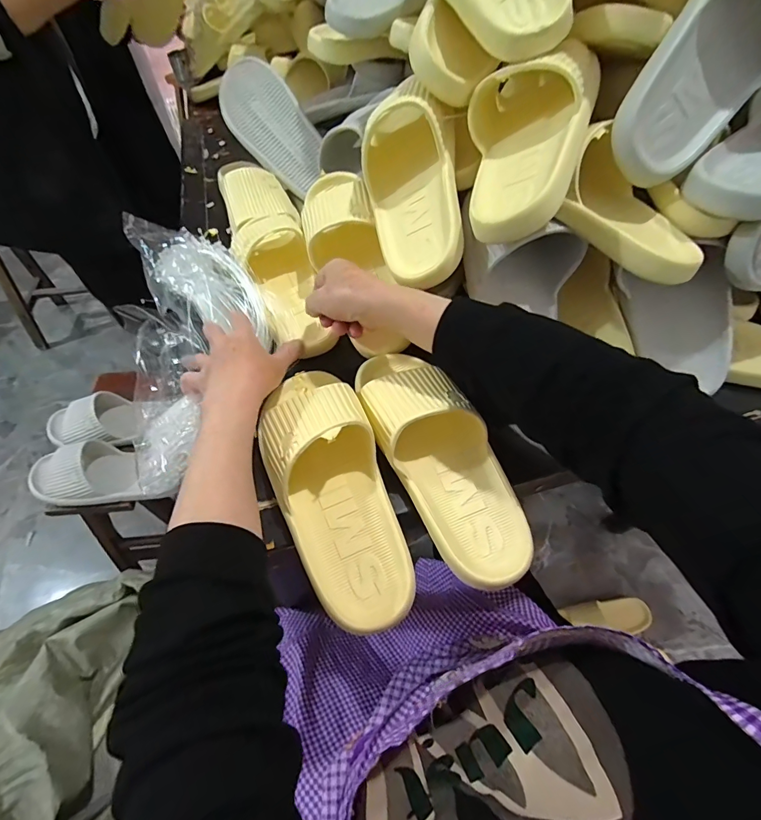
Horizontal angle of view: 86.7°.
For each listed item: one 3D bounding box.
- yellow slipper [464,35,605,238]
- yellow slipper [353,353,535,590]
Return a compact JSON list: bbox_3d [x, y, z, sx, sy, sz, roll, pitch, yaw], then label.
[{"bbox_3d":[0.137,-0.274,0.375,0.106,0.078,0.242,0,60,36],"label":"yellow slipper"},{"bbox_3d":[0.054,0.031,0.376,0.097,0.055,0.250,-19,58,-12],"label":"yellow slipper"}]

